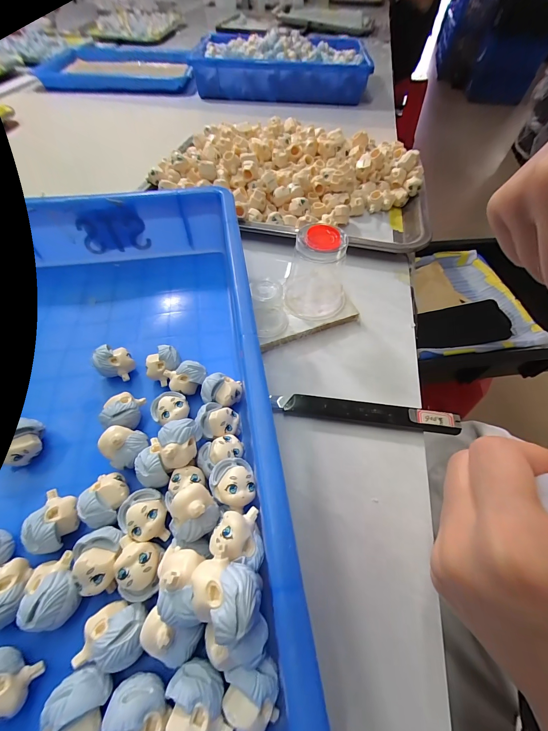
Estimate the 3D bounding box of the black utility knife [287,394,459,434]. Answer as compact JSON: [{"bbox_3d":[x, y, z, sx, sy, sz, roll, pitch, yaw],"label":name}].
[{"bbox_3d":[0.068,0.034,0.209,0.118,0.013,0.017,7,56,2],"label":"black utility knife"}]

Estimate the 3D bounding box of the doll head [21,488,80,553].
[{"bbox_3d":[-0.119,0.085,0.159,0.020,0.024,0.027,11,56,5],"label":"doll head"}]

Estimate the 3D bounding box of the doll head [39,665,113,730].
[{"bbox_3d":[-0.079,0.141,0.120,0.023,0.024,0.024,1,56,-2],"label":"doll head"}]

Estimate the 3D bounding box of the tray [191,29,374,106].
[{"bbox_3d":[0.017,-0.636,0.622,0.359,0.071,0.199,0,56,-1],"label":"tray"}]

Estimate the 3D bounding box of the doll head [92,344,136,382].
[{"bbox_3d":[-0.117,0.000,0.216,0.023,0.025,0.022,1,56,-2],"label":"doll head"}]

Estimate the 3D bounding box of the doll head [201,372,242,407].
[{"bbox_3d":[-0.036,0.019,0.206,0.027,0.023,0.020,7,56,2],"label":"doll head"}]

